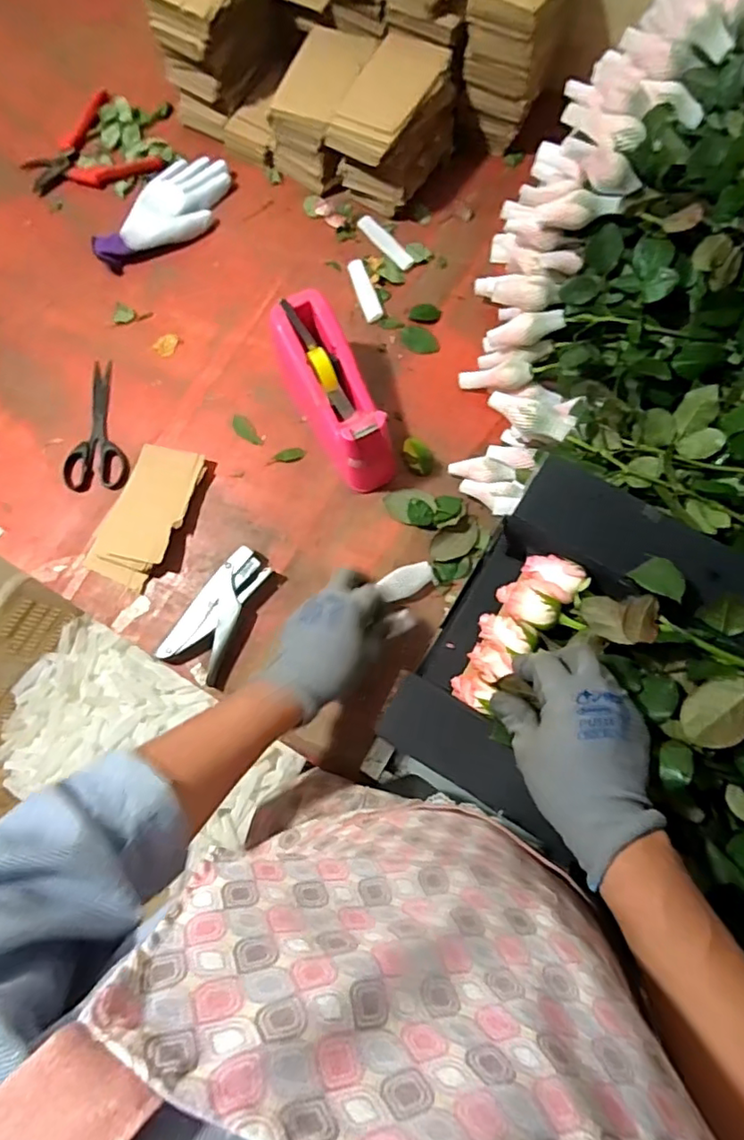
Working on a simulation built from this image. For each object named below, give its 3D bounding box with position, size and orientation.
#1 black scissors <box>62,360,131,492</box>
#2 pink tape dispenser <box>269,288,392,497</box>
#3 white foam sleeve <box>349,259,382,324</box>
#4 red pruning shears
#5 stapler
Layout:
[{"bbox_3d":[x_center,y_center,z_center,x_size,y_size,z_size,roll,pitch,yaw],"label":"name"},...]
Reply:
[{"bbox_3d":[-0.333,-0.177,0.720,0.072,0.010,0.167,-4,76,0],"label":"black scissors"},{"bbox_3d":[-0.043,-0.192,0.666,0.076,0.103,0.208,-25,77,-5],"label":"pink tape dispenser"},{"bbox_3d":[-0.010,-0.357,0.752,0.020,0.012,0.093,-18,77,-3],"label":"white foam sleeve"},{"bbox_3d":[-0.394,-0.566,0.810,0.157,0.017,0.153,-37,79,-7],"label":"red pruning shears"},{"bbox_3d":[-0.167,0.044,0.650,0.065,0.028,0.146,28,79,8],"label":"stapler"}]

